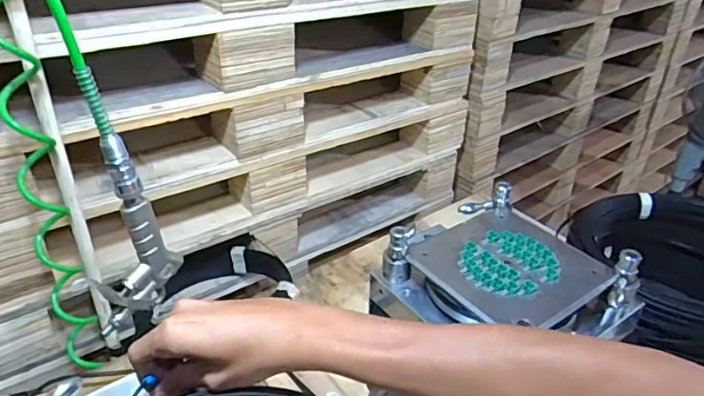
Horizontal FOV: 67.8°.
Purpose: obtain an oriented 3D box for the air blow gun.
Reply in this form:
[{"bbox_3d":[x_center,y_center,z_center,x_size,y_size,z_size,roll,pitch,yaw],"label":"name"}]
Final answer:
[{"bbox_3d":[-0.200,0.031,0.465,0.030,0.170,0.080,15,36,21],"label":"air blow gun"}]

